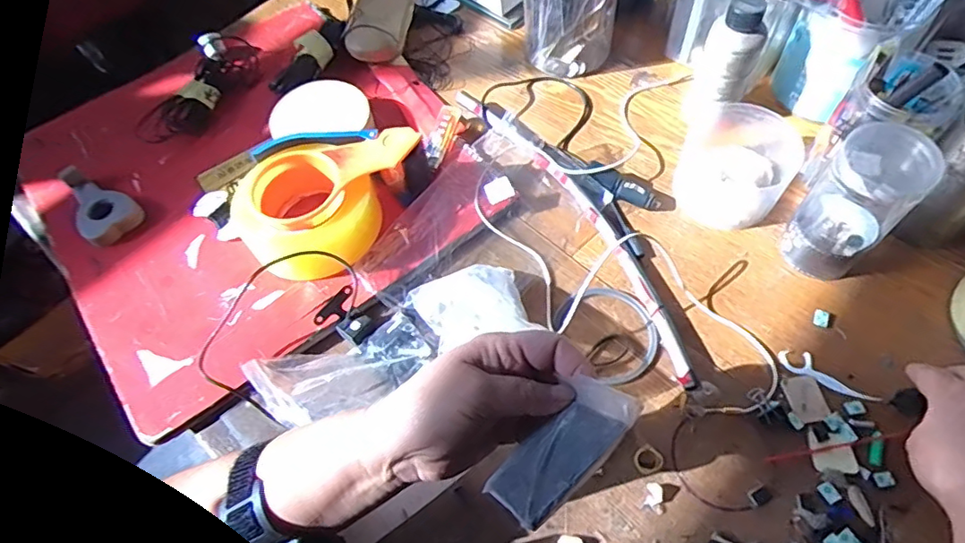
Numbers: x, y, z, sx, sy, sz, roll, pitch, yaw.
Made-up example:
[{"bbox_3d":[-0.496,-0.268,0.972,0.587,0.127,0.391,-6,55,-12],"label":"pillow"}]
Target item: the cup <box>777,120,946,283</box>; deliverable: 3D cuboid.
[{"bbox_3d":[0.293,-0.051,0.441,0.072,0.124,0.063,-39,64,-18],"label":"cup"}]

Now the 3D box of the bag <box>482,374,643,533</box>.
[{"bbox_3d":[0.037,0.086,0.274,0.076,0.055,0.008,-44,106,-15],"label":"bag"}]

